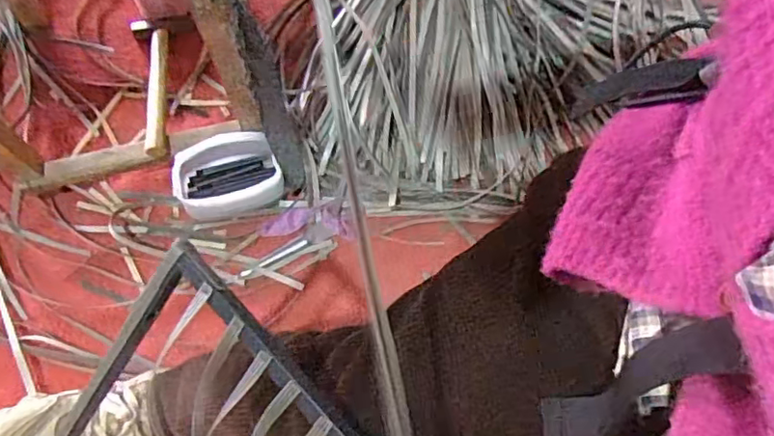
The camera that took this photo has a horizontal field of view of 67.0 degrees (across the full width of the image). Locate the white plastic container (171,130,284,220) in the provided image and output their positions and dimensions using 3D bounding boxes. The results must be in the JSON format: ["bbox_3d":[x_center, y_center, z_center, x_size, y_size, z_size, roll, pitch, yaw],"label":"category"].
[{"bbox_3d":[-0.220,-0.058,0.805,0.137,0.069,0.094,-18,63,-13],"label":"white plastic container"}]

